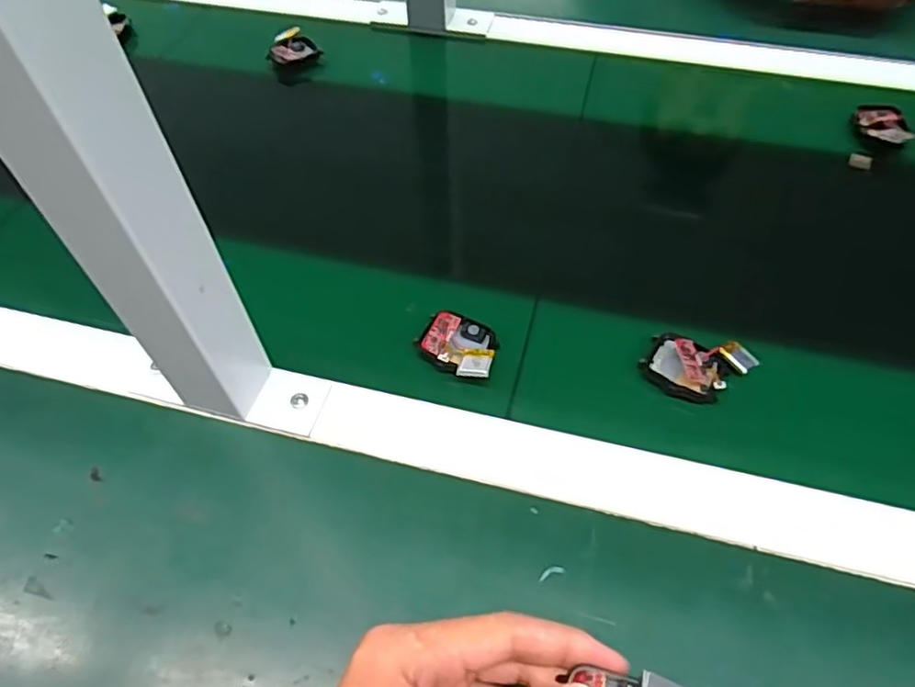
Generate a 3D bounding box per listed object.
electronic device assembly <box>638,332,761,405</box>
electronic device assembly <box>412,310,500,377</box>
[{"bbox_3d":[0.148,0.015,0.388,0.066,0.015,0.041,8,56,6],"label":"electronic device assembly"},{"bbox_3d":[0.003,0.001,0.396,0.053,0.019,0.042,26,60,18],"label":"electronic device assembly"}]

